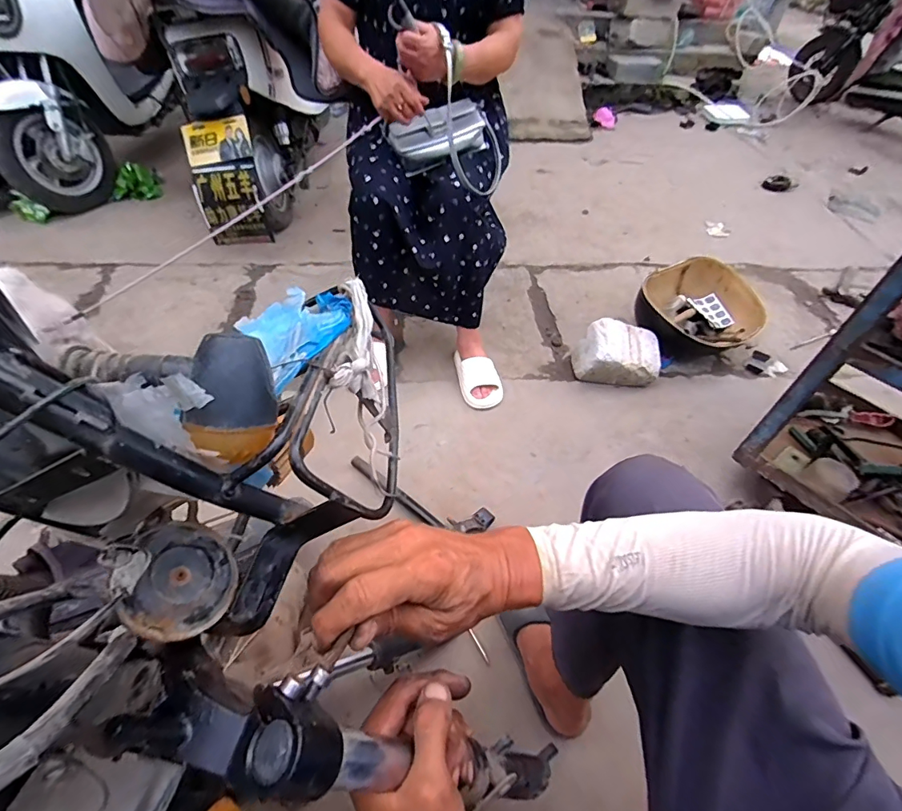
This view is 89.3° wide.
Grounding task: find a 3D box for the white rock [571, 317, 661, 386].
[{"bbox_3d":[0.479,-0.144,1.320,0.217,0.131,0.155,8,47,4],"label":"white rock"}]

